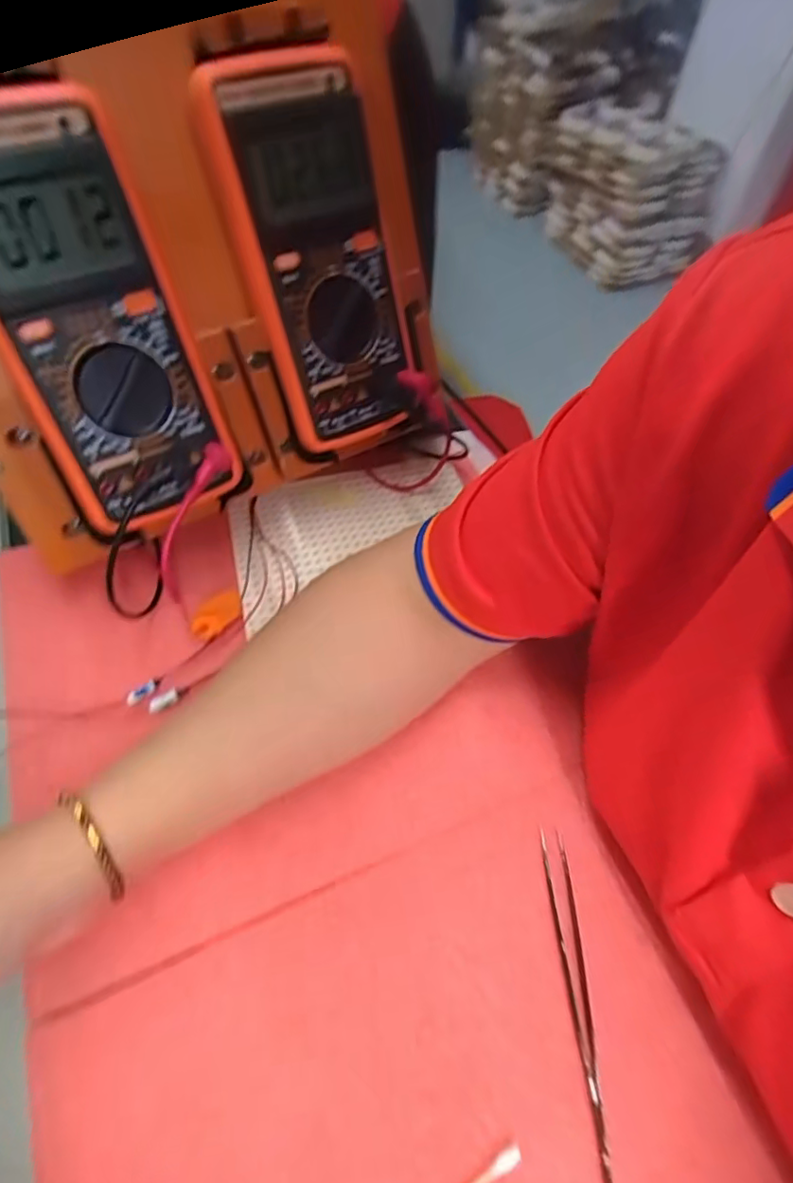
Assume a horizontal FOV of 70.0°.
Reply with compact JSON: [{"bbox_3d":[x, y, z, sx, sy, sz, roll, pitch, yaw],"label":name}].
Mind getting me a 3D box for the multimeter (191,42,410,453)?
[{"bbox_3d":[-0.037,-0.173,0.310,0.085,0.181,0.037,-30,39,-20],"label":"multimeter"}]

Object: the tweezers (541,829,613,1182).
[{"bbox_3d":[0.081,0.178,0.249,0.012,0.004,0.134,-1,56,-2],"label":"tweezers"}]

